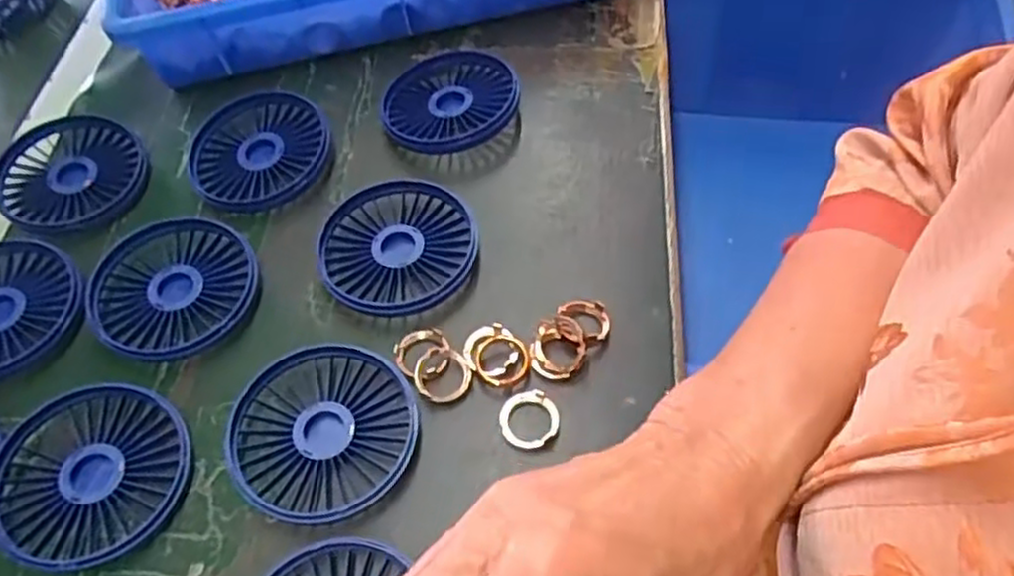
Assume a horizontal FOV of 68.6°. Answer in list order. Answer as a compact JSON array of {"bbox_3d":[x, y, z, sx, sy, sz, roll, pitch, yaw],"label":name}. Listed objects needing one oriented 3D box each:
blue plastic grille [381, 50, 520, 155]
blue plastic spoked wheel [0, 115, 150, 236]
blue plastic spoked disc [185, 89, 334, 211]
[{"bbox_3d":[-0.037,-0.119,0.472,0.083,0.016,0.086,-1,58,1],"label":"blue plastic grille"},{"bbox_3d":[-0.274,-0.071,0.465,0.085,0.018,0.085,3,63,-5],"label":"blue plastic spoked wheel"},{"bbox_3d":[-0.155,-0.085,0.462,0.086,0.017,0.092,-3,56,5],"label":"blue plastic spoked disc"}]

